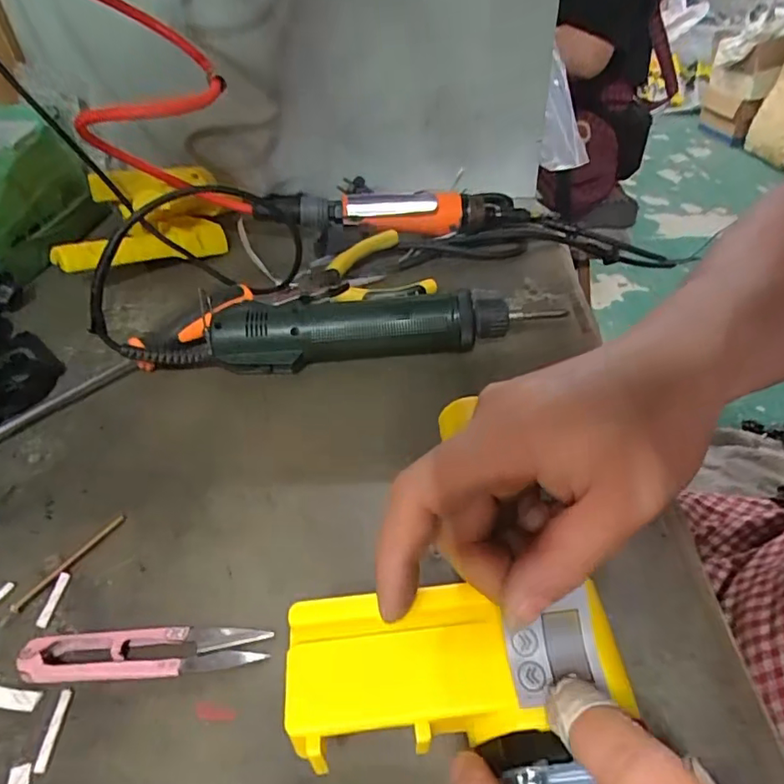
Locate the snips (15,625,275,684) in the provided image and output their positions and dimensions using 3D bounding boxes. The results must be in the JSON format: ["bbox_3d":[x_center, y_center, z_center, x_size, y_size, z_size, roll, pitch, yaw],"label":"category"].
[{"bbox_3d":[-0.106,0.112,0.240,0.102,0.009,0.022,-3,39,0],"label":"snips"}]

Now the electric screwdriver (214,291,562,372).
[{"bbox_3d":[-0.006,-0.046,0.403,0.246,0.041,0.042,-5,39,-3],"label":"electric screwdriver"}]

